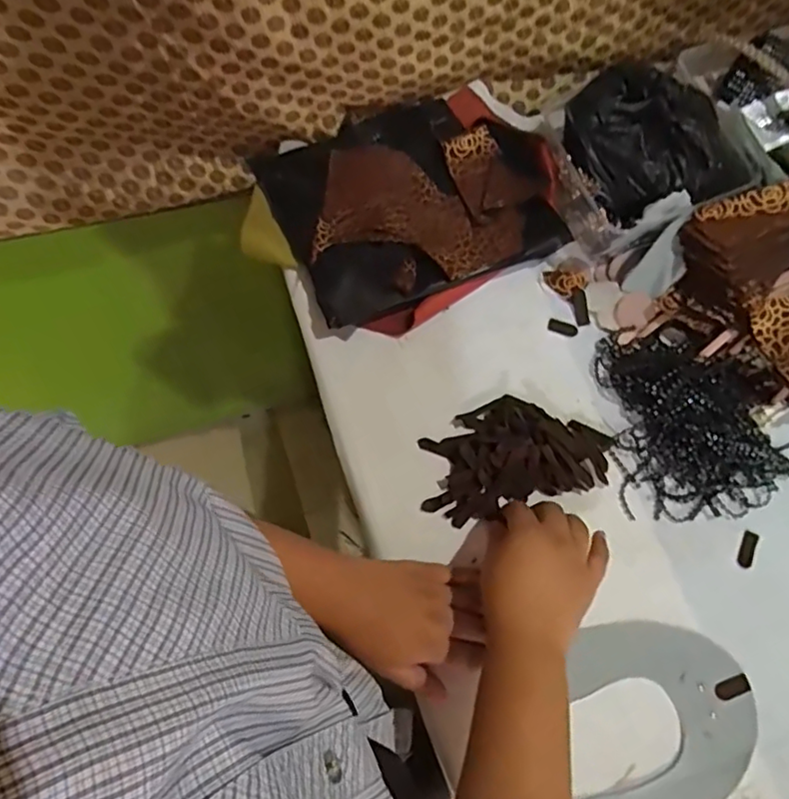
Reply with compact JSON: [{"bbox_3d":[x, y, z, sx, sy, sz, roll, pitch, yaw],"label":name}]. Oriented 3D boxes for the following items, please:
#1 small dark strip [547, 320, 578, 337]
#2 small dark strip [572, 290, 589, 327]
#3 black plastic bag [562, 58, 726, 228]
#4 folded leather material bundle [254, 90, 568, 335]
[{"bbox_3d":[0.157,-0.067,0.548,0.027,0.004,0.013,14,69,4],"label":"small dark strip"},{"bbox_3d":[0.176,-0.086,0.554,0.012,0.006,0.035,-4,69,-3],"label":"small dark strip"},{"bbox_3d":[0.231,-0.234,0.527,0.126,0.077,0.124,-16,70,-8],"label":"black plastic bag"},{"bbox_3d":[0.019,-0.196,0.572,0.257,0.035,0.228,-24,71,-11],"label":"folded leather material bundle"}]

